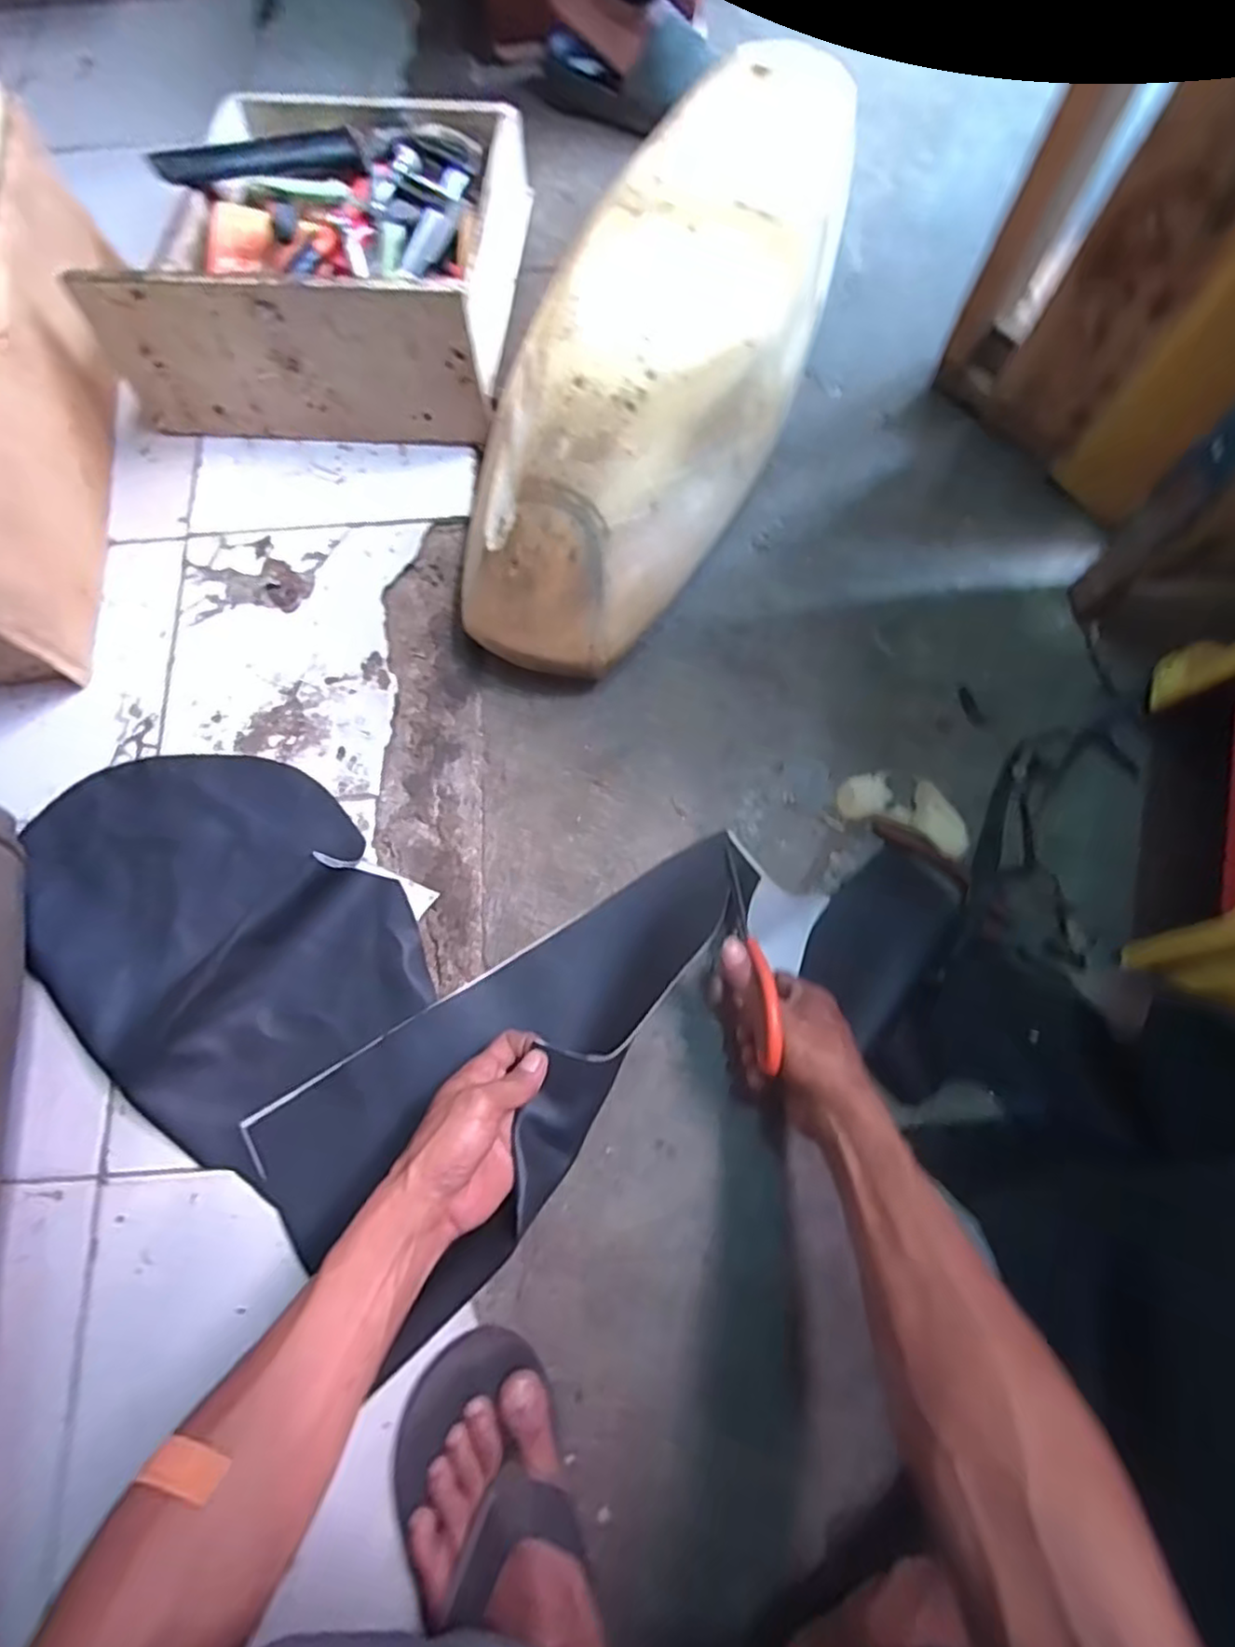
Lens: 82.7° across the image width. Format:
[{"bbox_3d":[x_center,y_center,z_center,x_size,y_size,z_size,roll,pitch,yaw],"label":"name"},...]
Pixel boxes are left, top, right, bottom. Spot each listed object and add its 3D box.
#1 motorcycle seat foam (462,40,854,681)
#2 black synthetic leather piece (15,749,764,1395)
[{"bbox_3d":[0.050,-0.461,0.685,0.248,0.127,0.695,21,75,8],"label":"motorcycle seat foam"},{"bbox_3d":[-0.224,0.064,0.575,0.528,0.071,0.418,35,78,10],"label":"black synthetic leather piece"}]

